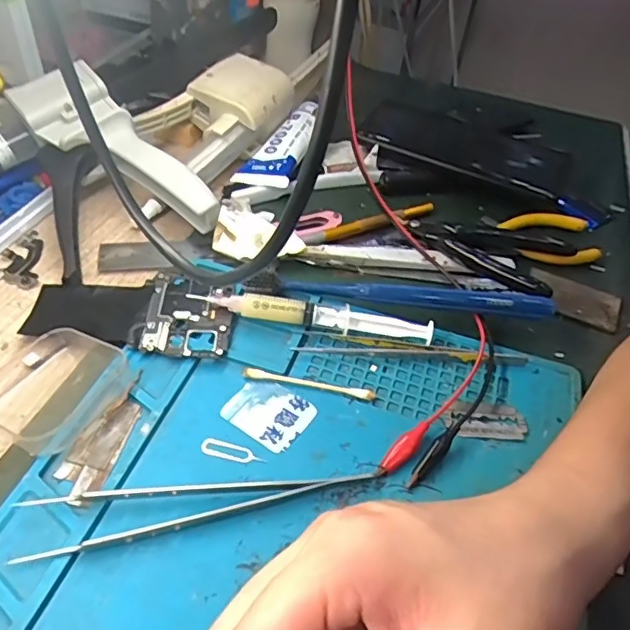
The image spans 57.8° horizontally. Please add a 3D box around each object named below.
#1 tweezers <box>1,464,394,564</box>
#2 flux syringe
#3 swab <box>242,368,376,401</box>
[{"bbox_3d":[-0.046,0.082,0.255,0.157,0.009,0.026,-6,47,-12],"label":"tweezers"},{"bbox_3d":[-0.001,0.001,0.330,0.137,0.018,0.011,7,45,1],"label":"flux syringe"},{"bbox_3d":[-0.003,0.037,0.307,0.071,0.004,0.006,11,45,4],"label":"swab"}]

